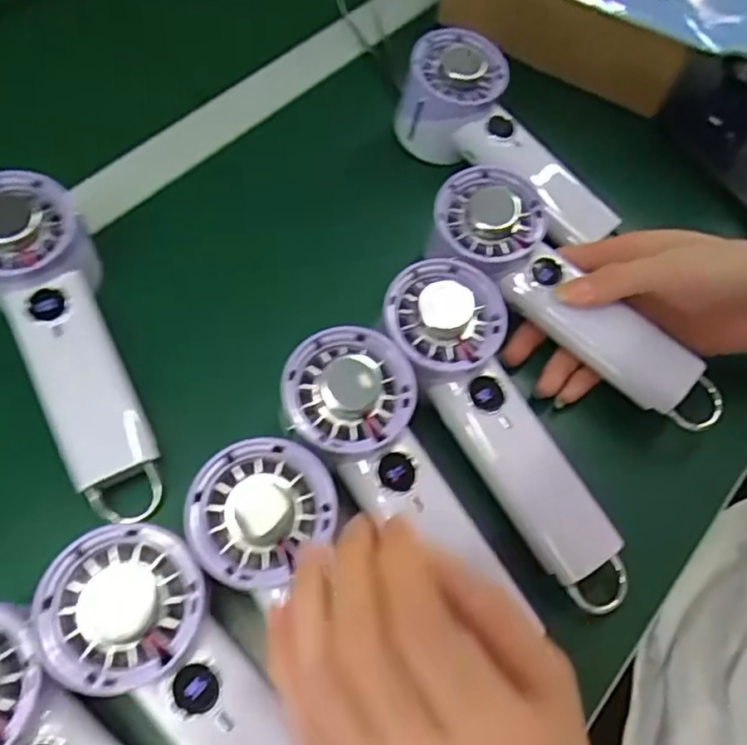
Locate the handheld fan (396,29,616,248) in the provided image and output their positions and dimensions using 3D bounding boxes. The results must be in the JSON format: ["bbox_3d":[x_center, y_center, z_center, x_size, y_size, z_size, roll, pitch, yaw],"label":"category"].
[{"bbox_3d":[0.091,-0.155,0.436,0.170,0.058,0.064,43,66,3],"label":"handheld fan"}]

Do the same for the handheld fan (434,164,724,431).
[{"bbox_3d":[0.114,-0.042,0.360,0.189,0.029,0.057,45,67,8],"label":"handheld fan"}]

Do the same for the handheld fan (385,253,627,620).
[{"bbox_3d":[0.067,0.031,0.330,0.063,0.032,0.190,-27,83,-17],"label":"handheld fan"}]

